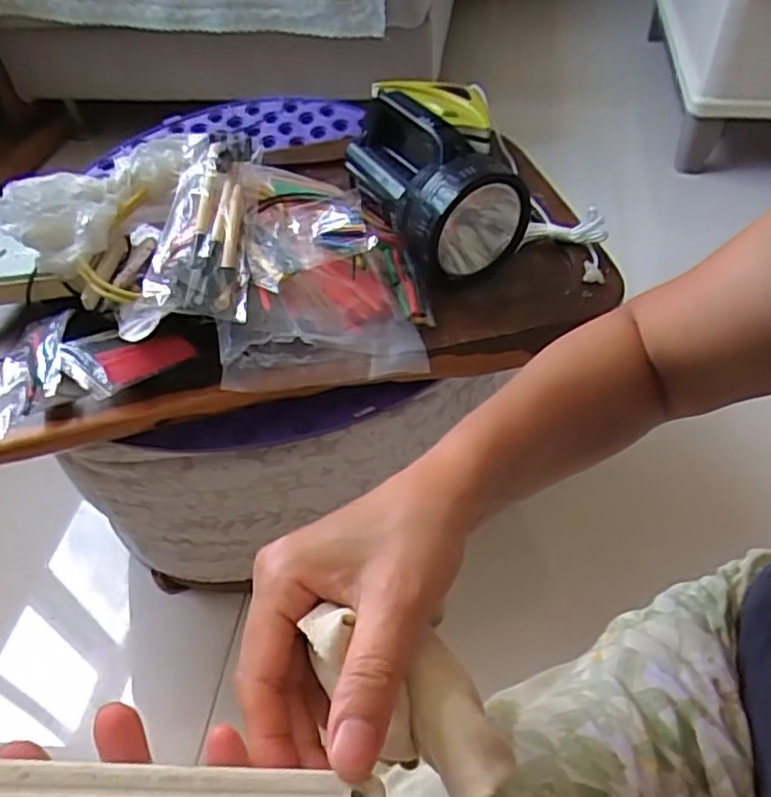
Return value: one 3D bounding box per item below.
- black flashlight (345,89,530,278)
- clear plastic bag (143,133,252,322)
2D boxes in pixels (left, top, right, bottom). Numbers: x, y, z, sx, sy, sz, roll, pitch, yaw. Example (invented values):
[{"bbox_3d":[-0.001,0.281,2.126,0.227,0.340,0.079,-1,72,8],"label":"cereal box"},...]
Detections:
[{"bbox_3d":[0.043,-0.205,0.639,0.113,0.137,0.190,-22,49,-16],"label":"black flashlight"},{"bbox_3d":[-0.154,-0.151,0.566,0.075,0.025,0.236,0,53,-10],"label":"clear plastic bag"}]

